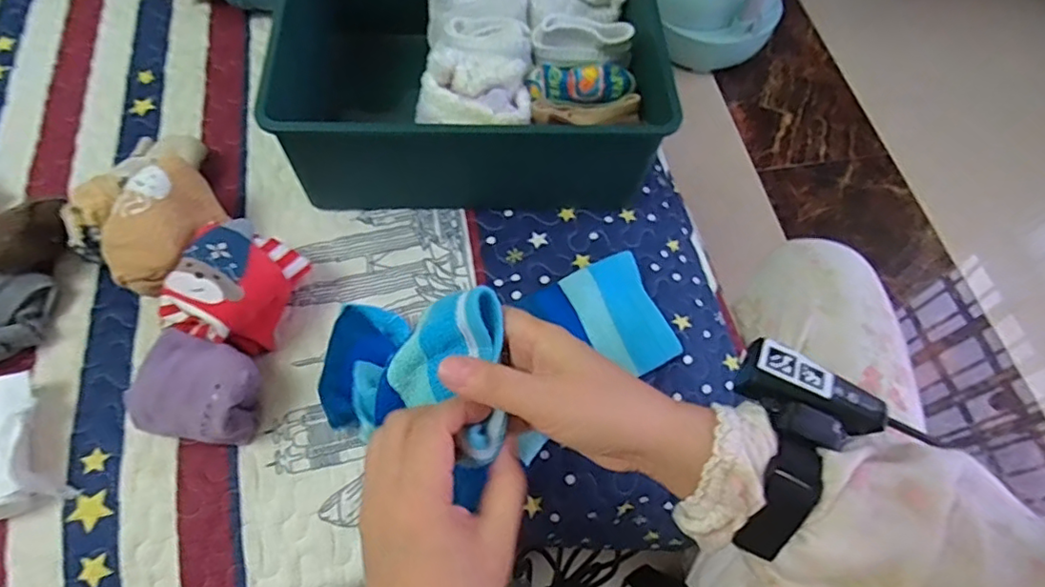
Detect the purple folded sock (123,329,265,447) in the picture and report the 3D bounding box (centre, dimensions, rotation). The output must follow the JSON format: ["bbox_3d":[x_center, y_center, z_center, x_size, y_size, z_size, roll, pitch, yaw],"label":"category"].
[{"bbox_3d":[-0.222,0.068,0.403,0.078,0.058,0.065,15,66,6],"label":"purple folded sock"}]

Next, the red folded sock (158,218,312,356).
[{"bbox_3d":[-0.210,-0.002,0.432,0.071,0.067,0.085,23,67,9],"label":"red folded sock"}]

